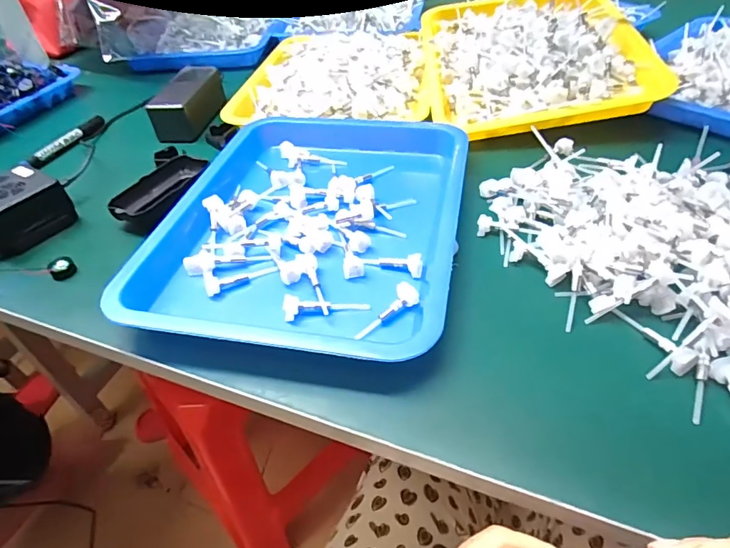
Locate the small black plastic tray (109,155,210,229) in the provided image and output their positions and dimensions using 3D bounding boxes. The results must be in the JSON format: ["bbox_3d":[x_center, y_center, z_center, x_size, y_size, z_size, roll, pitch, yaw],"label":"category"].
[{"bbox_3d":[-0.222,-0.091,0.507,0.035,0.030,0.122,12,47,18],"label":"small black plastic tray"}]

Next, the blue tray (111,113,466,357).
[{"bbox_3d":[-0.044,-0.062,0.450,0.265,0.032,0.333,7,46,13],"label":"blue tray"}]

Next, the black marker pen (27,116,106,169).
[{"bbox_3d":[-0.398,-0.182,0.636,0.019,0.018,0.135,10,46,16],"label":"black marker pen"}]

